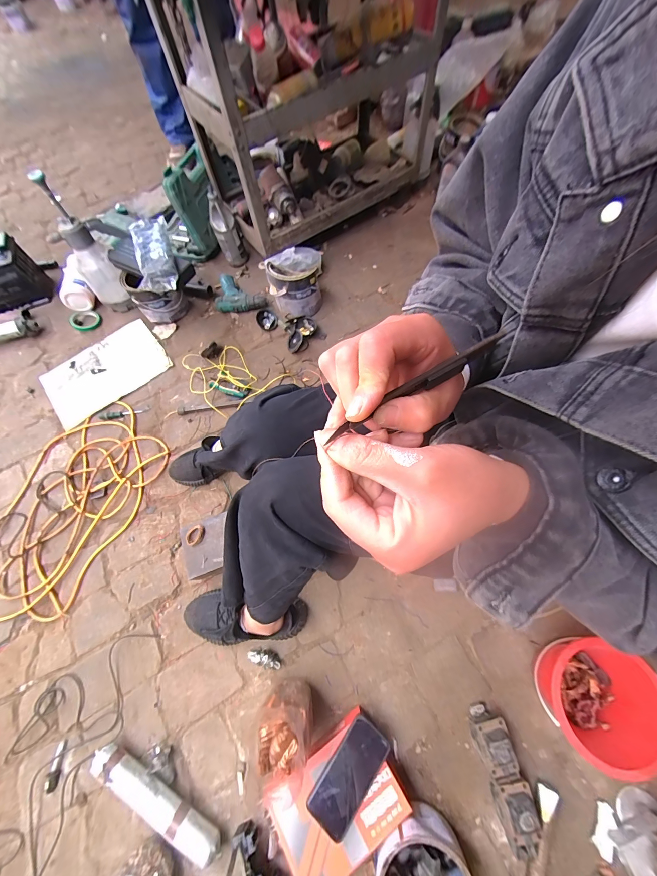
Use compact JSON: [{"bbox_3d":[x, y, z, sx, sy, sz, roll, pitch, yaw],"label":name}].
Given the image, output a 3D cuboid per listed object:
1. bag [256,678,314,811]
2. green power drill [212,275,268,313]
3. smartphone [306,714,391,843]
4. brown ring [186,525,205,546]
[{"bbox_3d":[-0.076,0.531,0.558,0.090,0.126,0.118,-6,66,1],"label":"bag"},{"bbox_3d":[-0.309,-0.505,1.069,0.173,0.058,0.129,-12,67,-3],"label":"green power drill"},{"bbox_3d":[0.037,0.595,0.541,0.081,0.013,0.162,38,73,18],"label":"smartphone"},{"bbox_3d":[-0.312,0.227,0.719,0.035,0.012,0.049,18,68,11],"label":"brown ring"}]

